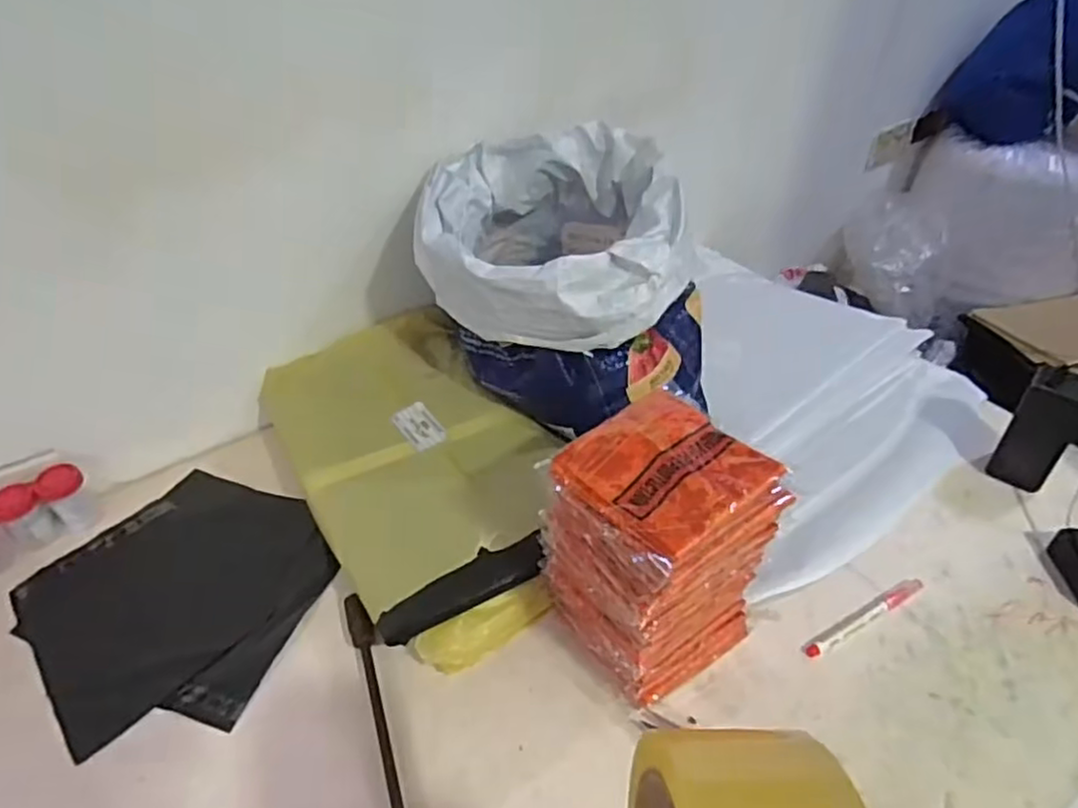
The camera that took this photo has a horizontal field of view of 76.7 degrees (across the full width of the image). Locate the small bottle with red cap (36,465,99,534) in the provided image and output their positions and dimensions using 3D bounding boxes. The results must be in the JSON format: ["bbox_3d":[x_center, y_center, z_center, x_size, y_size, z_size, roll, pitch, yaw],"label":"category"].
[{"bbox_3d":[-0.516,0.097,0.749,0.035,0.071,0.040,-3,42,0],"label":"small bottle with red cap"}]

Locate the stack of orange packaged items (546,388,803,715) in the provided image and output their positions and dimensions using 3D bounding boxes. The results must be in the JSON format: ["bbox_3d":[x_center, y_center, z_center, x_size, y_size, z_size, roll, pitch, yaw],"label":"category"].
[{"bbox_3d":[0.095,0.125,0.571,0.135,0.214,0.131,-25,47,-22],"label":"stack of orange packaged items"}]

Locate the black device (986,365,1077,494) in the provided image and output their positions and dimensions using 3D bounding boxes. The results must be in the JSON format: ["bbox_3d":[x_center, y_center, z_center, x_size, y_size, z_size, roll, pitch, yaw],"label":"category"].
[{"bbox_3d":[0.527,0.028,0.712,0.056,0.143,0.035,24,49,26],"label":"black device"}]

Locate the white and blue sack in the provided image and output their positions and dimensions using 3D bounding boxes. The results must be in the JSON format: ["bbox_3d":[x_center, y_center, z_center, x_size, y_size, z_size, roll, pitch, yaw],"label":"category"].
[{"bbox_3d":[0.027,-0.157,0.790,0.302,0.220,0.333,-4,41,-1],"label":"white and blue sack"}]

